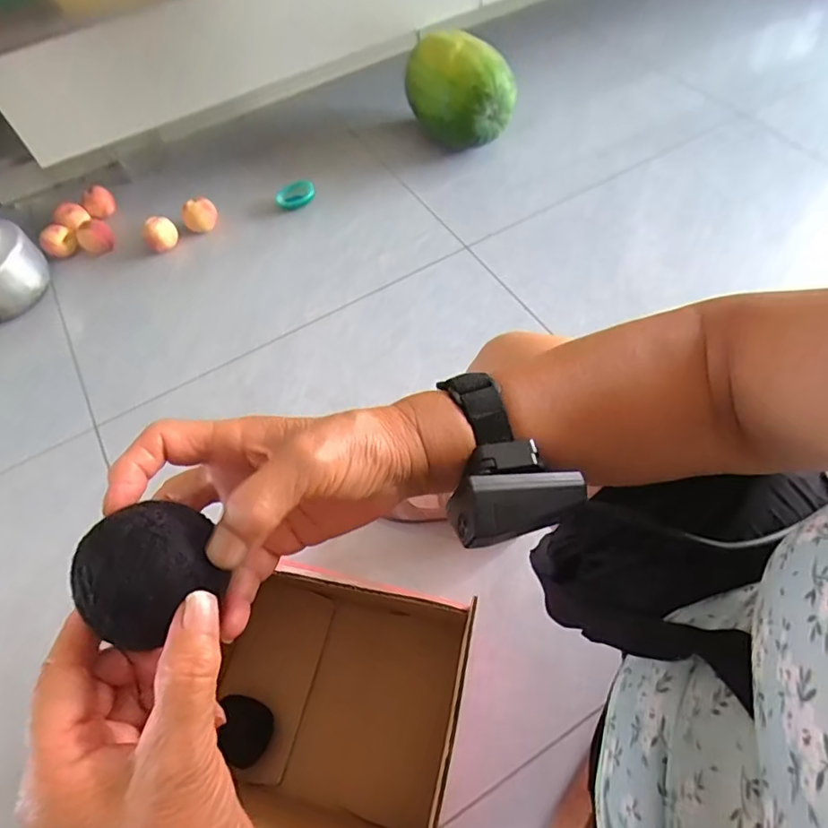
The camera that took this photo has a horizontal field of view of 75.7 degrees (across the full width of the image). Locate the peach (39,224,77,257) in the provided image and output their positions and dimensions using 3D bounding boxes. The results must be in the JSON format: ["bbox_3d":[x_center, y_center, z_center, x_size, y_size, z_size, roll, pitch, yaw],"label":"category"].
[{"bbox_3d":[-0.793,-0.384,1.192,0.067,0.066,0.067,-40,64,-17],"label":"peach"}]

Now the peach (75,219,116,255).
[{"bbox_3d":[-0.713,-0.391,1.196,0.073,0.062,0.073,-40,64,-17],"label":"peach"}]

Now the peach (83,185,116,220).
[{"bbox_3d":[-0.742,-0.496,1.259,0.065,0.060,0.065,-35,63,-15],"label":"peach"}]

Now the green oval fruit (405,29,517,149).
[{"bbox_3d":[0.108,-0.773,1.274,0.244,0.246,0.205,-4,58,2],"label":"green oval fruit"}]

